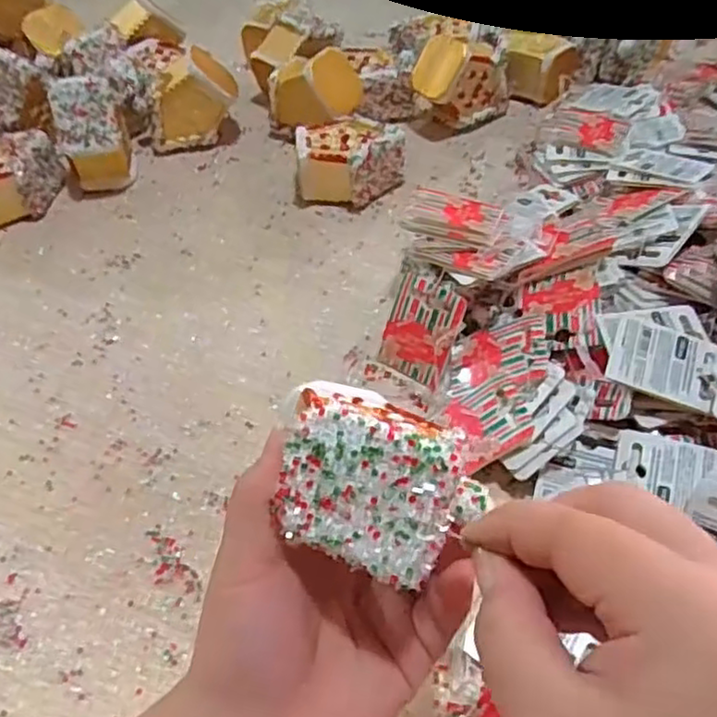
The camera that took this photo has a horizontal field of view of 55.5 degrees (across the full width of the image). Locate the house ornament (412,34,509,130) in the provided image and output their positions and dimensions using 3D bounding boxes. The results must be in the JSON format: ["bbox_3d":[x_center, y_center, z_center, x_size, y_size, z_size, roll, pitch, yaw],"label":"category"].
[{"bbox_3d":[0.084,-0.235,0.574,0.080,0.070,0.051,-18,51,-11],"label":"house ornament"}]

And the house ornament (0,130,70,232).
[{"bbox_3d":[-0.275,-0.140,0.535,0.095,0.047,0.063,-24,53,-15],"label":"house ornament"}]

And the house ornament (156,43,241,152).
[{"bbox_3d":[-0.139,-0.215,0.571,0.076,0.068,0.042,-10,50,-4],"label":"house ornament"}]

